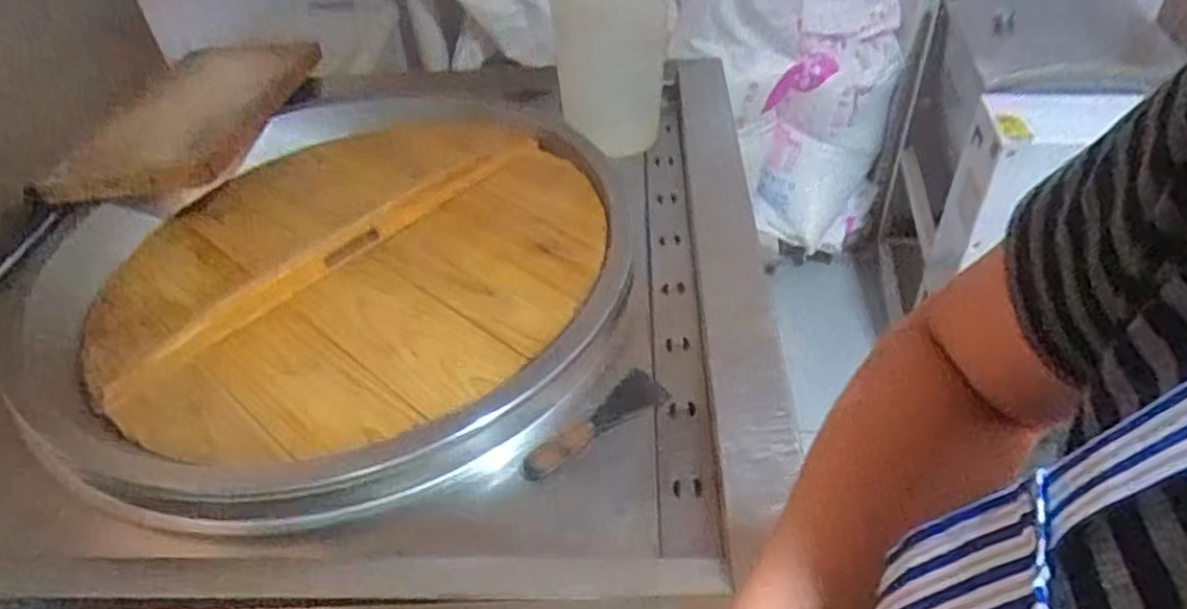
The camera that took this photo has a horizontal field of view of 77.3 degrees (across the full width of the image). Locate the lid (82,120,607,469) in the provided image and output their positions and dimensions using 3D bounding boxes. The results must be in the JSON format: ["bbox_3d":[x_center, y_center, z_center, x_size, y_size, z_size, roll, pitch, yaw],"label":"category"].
[{"bbox_3d":[-0.301,-0.064,0.972,0.630,0.081,0.589,-3,43,3],"label":"lid"}]

